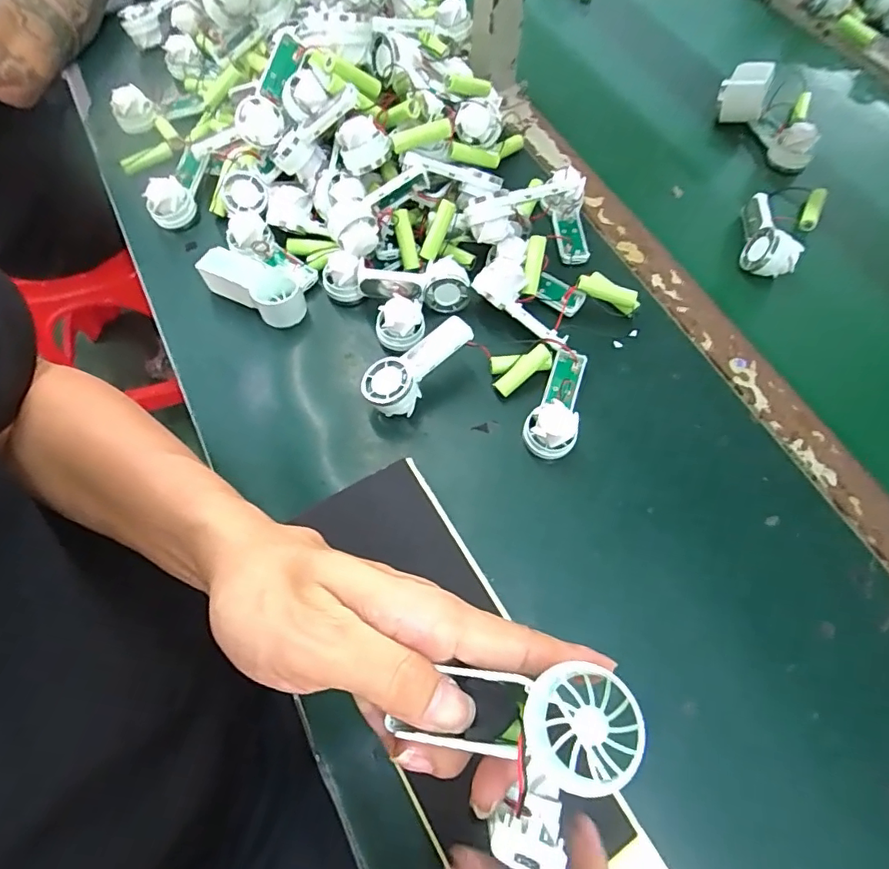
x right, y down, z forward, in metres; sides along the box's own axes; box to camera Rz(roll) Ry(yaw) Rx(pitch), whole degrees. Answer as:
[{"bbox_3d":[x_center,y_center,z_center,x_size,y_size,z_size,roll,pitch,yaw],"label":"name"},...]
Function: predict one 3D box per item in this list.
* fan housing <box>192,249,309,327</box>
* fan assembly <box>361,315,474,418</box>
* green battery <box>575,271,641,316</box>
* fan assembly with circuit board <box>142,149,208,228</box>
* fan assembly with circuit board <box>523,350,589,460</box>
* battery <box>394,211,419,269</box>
[{"bbox_3d":[-0.164,-0.126,0.457,0.090,0.034,0.038,25,68,10],"label":"fan housing"},{"bbox_3d":[-0.019,-0.054,0.408,0.091,0.030,0.038,-41,72,-1],"label":"fan assembly"},{"bbox_3d":[0.140,-0.121,0.448,0.056,0.018,0.020,26,67,-3],"label":"green battery"},{"bbox_3d":[-0.252,-0.244,0.508,0.037,0.034,0.094,6,66,2],"label":"fan assembly with circuit board"},{"bbox_3d":[0.090,-0.025,0.412,0.037,0.034,0.092,20,67,8],"label":"fan assembly with circuit board"},{"bbox_3d":[-0.034,-0.168,0.458,0.013,0.012,0.049,-12,105,-7],"label":"battery"}]

